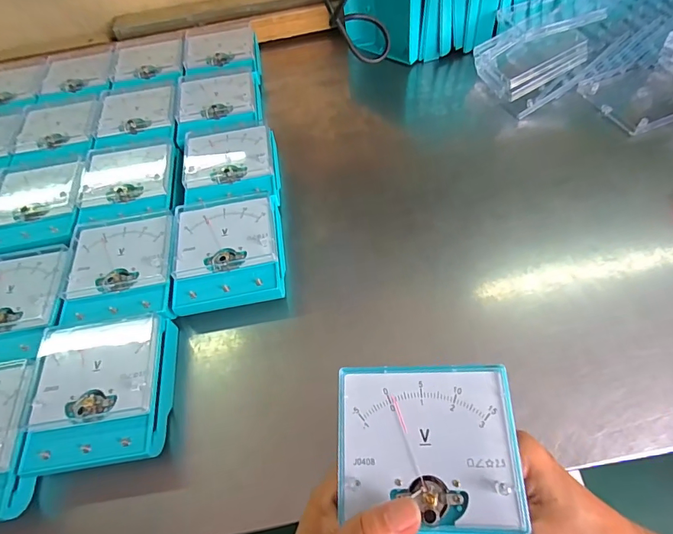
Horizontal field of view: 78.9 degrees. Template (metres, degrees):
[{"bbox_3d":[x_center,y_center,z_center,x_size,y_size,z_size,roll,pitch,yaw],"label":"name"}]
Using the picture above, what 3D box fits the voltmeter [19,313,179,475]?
[{"bbox_3d":[-0.192,0.099,0.332,0.102,0.033,0.115,-8,57,1],"label":"voltmeter"}]

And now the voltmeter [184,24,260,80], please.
[{"bbox_3d":[-0.161,-0.298,0.586,0.105,0.041,0.116,-10,57,0],"label":"voltmeter"}]

